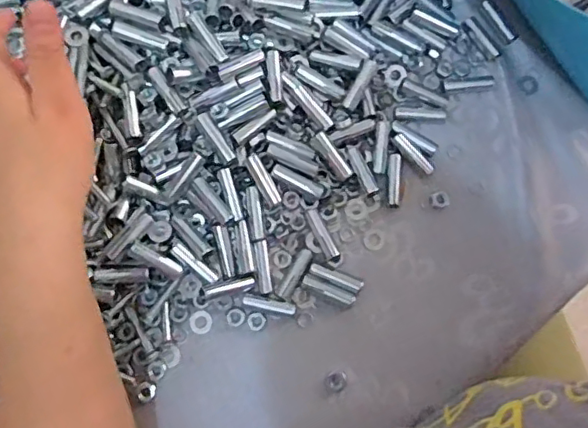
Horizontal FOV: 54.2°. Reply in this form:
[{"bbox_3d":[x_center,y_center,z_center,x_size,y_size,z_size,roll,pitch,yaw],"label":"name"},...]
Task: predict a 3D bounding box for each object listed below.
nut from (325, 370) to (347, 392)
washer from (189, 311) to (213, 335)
[{"bbox_3d":[0.029,0.116,0.396,0.015,0.004,0.014,0,77,-1],"label":"nut"},{"bbox_3d":[-0.067,0.078,0.413,0.016,0.004,0.016,0,77,-1],"label":"washer"}]

